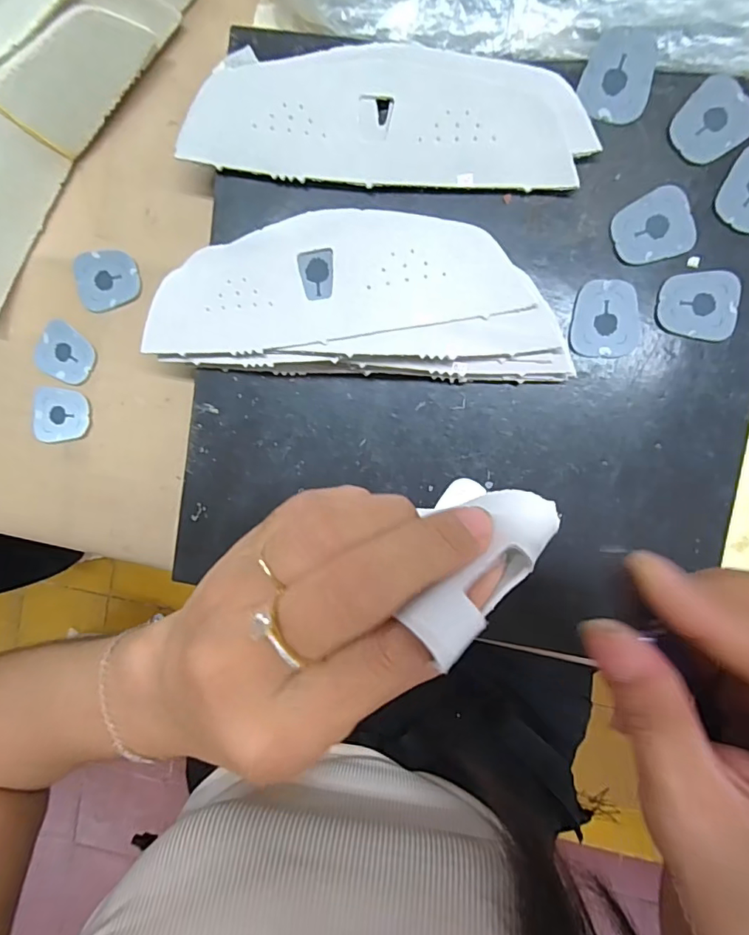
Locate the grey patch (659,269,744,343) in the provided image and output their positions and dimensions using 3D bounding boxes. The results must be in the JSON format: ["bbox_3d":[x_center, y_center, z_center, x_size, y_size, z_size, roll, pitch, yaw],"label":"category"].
[{"bbox_3d":[0.166,-0.083,0.260,0.038,0.004,0.033,5,97,4],"label":"grey patch"}]

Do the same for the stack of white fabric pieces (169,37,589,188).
[{"bbox_3d":[0.004,-0.181,0.259,0.200,0.008,0.067,4,97,4],"label":"stack of white fabric pieces"}]

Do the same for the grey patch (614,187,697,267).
[{"bbox_3d":[0.141,-0.122,0.258,0.038,0.004,0.033,-14,95,6],"label":"grey patch"}]

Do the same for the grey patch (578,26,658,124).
[{"bbox_3d":[0.120,-0.192,0.251,0.032,0.009,0.037,10,97,3],"label":"grey patch"}]

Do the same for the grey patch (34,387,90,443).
[{"bbox_3d":[-0.196,-0.032,0.319,0.036,0.004,0.033,10,97,3],"label":"grey patch"}]

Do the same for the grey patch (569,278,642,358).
[{"bbox_3d":[0.121,-0.077,0.265,0.033,0.004,0.039,3,97,4],"label":"grey patch"}]

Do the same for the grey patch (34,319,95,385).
[{"bbox_3d":[-0.191,-0.069,0.316,0.037,0.004,0.031,33,98,0],"label":"grey patch"}]

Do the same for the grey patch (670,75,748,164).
[{"bbox_3d":[0.167,-0.170,0.251,0.038,0.004,0.033,-43,92,8],"label":"grey patch"}]

